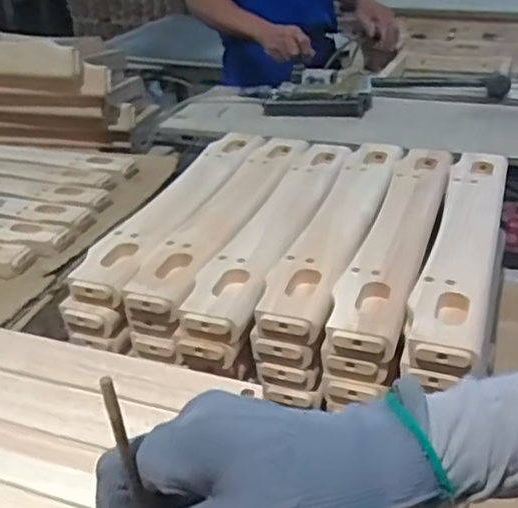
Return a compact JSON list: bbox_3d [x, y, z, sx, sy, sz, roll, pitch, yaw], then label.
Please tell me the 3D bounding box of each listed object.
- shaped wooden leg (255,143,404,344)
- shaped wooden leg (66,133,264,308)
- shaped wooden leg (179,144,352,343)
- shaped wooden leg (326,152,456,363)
[{"bbox_3d":[0.102,-0.046,0.817,0.075,0.021,0.464,9,32,18],"label":"shaped wooden leg"},{"bbox_3d":[-0.101,-0.078,0.896,0.077,0.029,0.470,9,32,18],"label":"shaped wooden leg"},{"bbox_3d":[0.035,-0.050,0.830,0.085,0.028,0.478,10,32,20],"label":"shaped wooden leg"},{"bbox_3d":[0.172,-0.039,0.794,0.072,0.026,0.479,9,32,18],"label":"shaped wooden leg"}]

